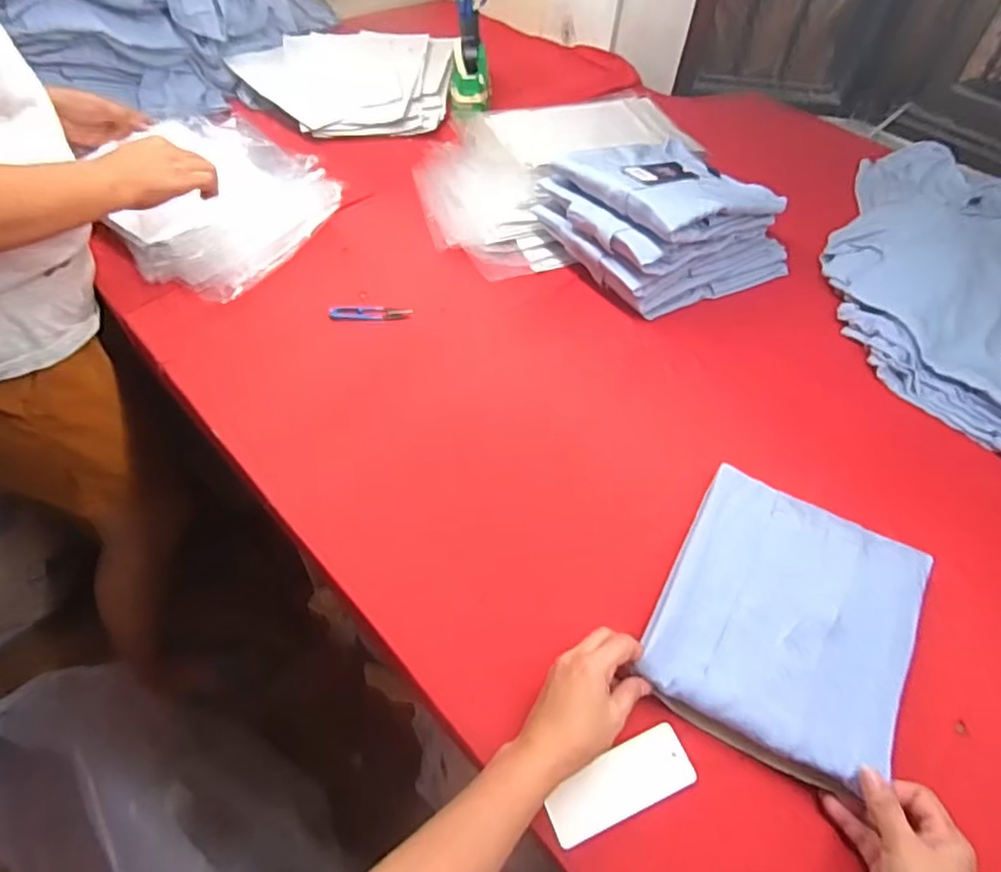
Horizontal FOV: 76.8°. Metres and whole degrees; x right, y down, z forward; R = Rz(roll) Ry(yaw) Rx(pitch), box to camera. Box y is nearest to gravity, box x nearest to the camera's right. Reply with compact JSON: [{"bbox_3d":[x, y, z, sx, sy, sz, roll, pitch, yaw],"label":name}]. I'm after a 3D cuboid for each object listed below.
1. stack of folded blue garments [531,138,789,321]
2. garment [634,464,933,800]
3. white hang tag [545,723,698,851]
[{"bbox_3d":[0.229,-0.301,0.859,0.294,0.145,0.231,-21,55,-21],"label":"stack of folded blue garments"},{"bbox_3d":[0.252,0.154,0.556,0.197,0.034,0.236,28,54,17],"label":"garment"},{"bbox_3d":[0.094,0.277,0.503,0.119,0.006,0.048,-21,53,-11],"label":"white hang tag"}]

